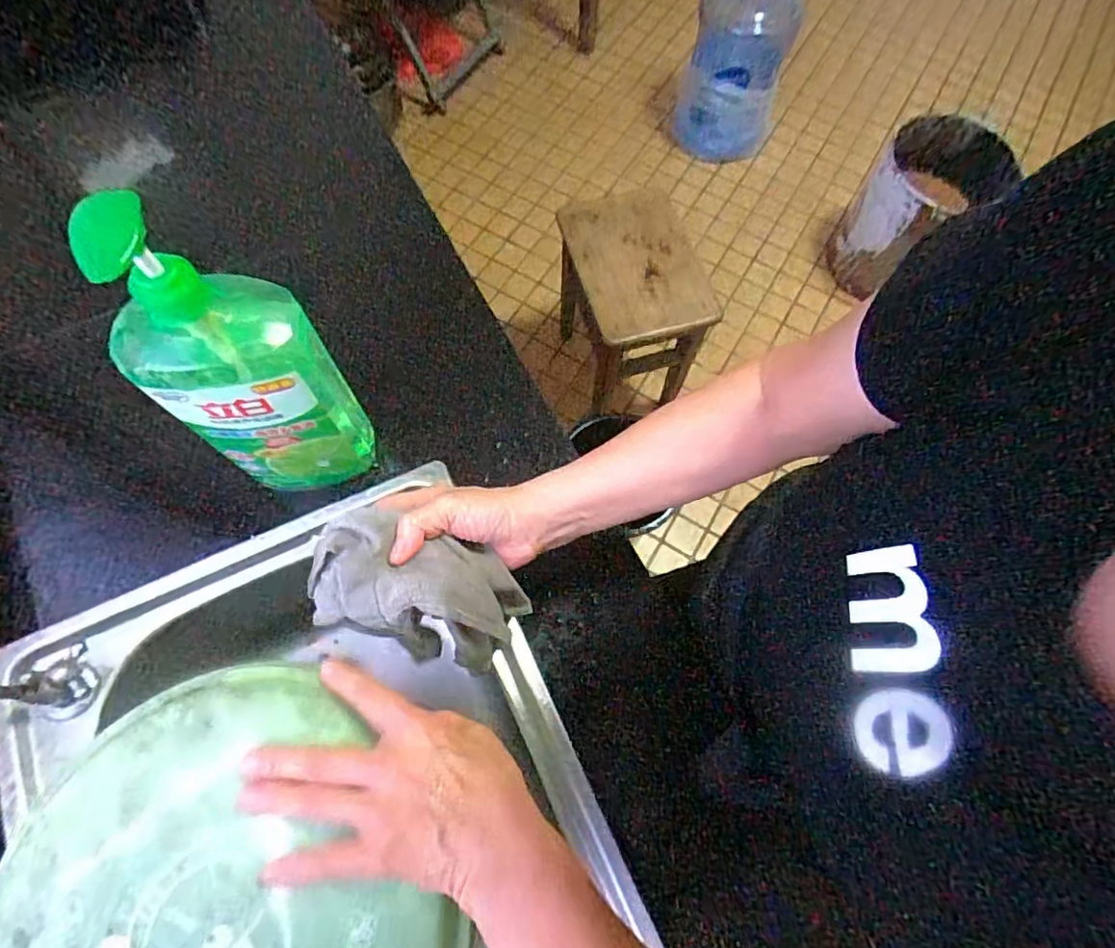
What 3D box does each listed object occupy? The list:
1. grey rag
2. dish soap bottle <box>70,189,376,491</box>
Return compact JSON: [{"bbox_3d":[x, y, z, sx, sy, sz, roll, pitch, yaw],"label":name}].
[{"bbox_3d":[-0.095,0.079,0.397,0.133,0.090,0.075,17,70,5],"label":"grey rag"},{"bbox_3d":[-0.218,-0.067,0.412,0.115,0.281,0.056,-11,70,-5],"label":"dish soap bottle"}]

